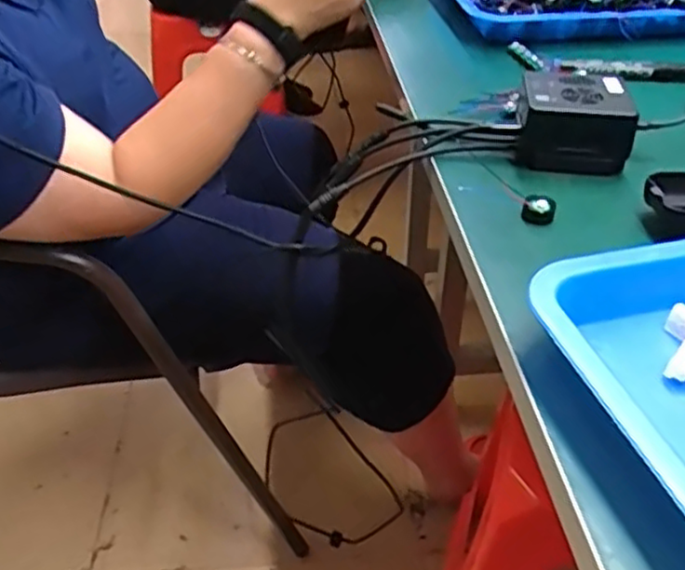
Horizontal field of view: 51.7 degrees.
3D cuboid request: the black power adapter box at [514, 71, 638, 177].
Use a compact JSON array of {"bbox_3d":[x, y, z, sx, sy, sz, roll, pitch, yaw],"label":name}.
[{"bbox_3d":[0.174,-0.124,0.536,0.083,0.052,0.065,6,39,9],"label":"black power adapter box"}]

